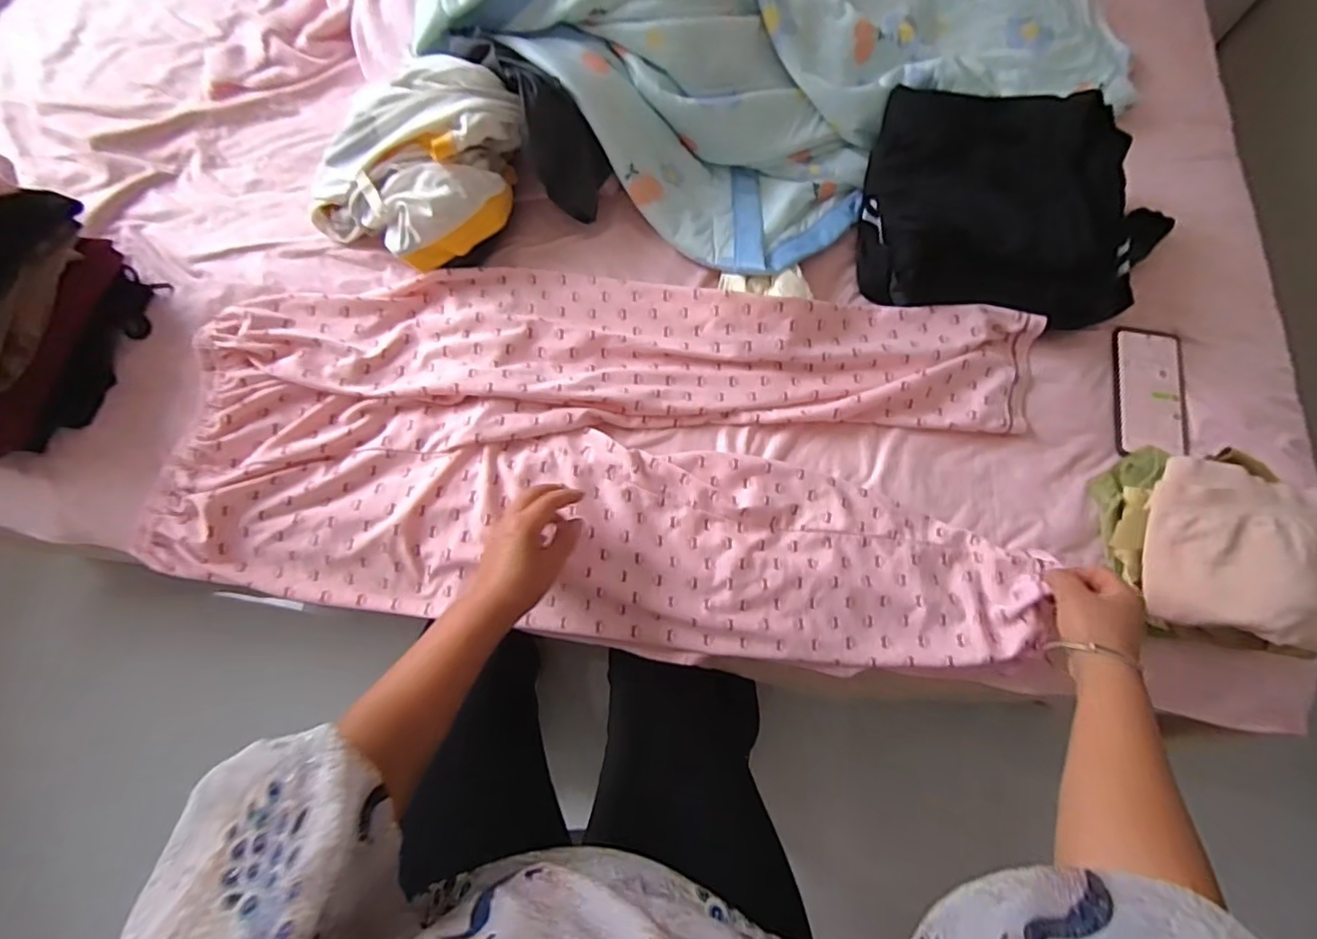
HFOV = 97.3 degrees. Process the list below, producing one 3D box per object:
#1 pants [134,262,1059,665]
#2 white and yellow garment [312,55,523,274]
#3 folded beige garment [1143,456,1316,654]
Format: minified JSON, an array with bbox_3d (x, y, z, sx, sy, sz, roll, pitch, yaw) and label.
[{"bbox_3d":[-0.044,-0.025,0.620,0.863,0.053,0.395,6,73,1],"label":"pants"},{"bbox_3d":[-0.275,-0.342,0.654,0.220,0.127,0.194,27,72,6],"label":"white and yellow garment"},{"bbox_3d":[0.572,0.082,0.556,0.183,0.045,0.159,15,71,2],"label":"folded beige garment"}]

